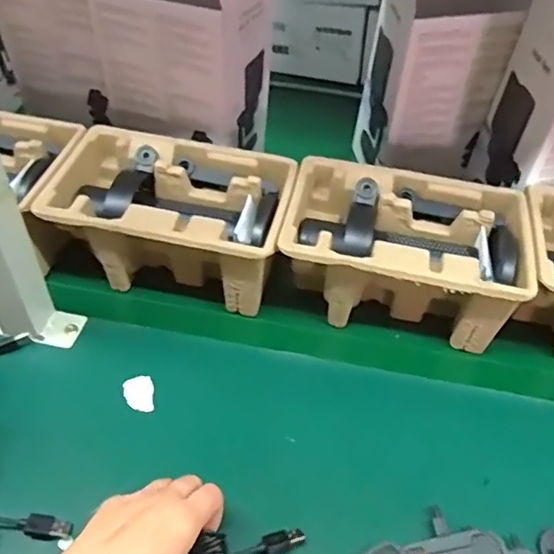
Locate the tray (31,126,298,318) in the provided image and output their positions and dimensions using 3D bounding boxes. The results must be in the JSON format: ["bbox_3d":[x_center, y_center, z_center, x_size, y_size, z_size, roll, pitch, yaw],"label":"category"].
[{"bbox_3d":[-0.103,-0.057,0.585,0.228,0.103,0.144,9,47,5],"label":"tray"}]

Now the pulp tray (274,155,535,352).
[{"bbox_3d":[0.124,-0.023,0.566,0.227,0.096,0.148,11,47,7],"label":"pulp tray"}]

